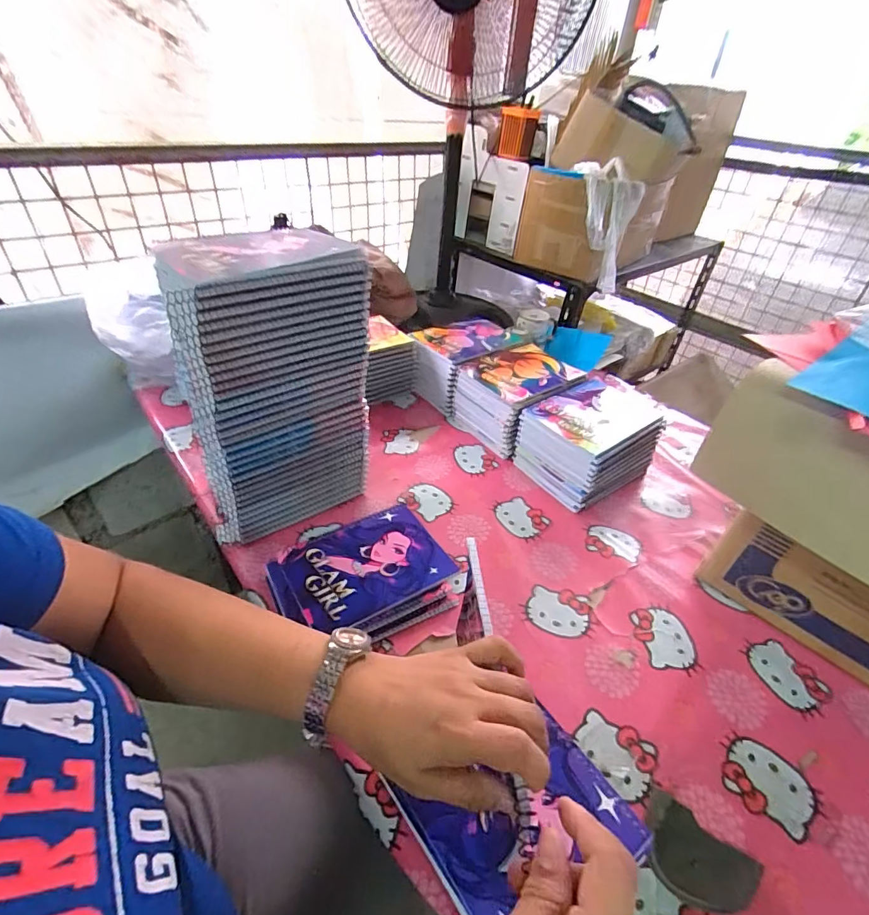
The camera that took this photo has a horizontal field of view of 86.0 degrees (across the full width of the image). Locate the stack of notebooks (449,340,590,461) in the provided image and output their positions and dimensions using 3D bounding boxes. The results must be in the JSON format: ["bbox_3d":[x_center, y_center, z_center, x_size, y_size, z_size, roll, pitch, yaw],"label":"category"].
[{"bbox_3d":[0.155,-0.115,0.898,0.191,0.118,0.177,-24,47,-31],"label":"stack of notebooks"}]

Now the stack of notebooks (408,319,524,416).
[{"bbox_3d":[0.062,-0.200,0.992,0.215,0.118,0.150,-28,49,-34],"label":"stack of notebooks"}]

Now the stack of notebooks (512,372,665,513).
[{"bbox_3d":[0.260,-0.027,0.805,0.188,0.117,0.168,-22,46,-30],"label":"stack of notebooks"}]

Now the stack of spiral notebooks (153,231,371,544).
[{"bbox_3d":[-0.216,-0.088,0.620,0.228,0.350,0.134,-24,47,-31],"label":"stack of spiral notebooks"}]

